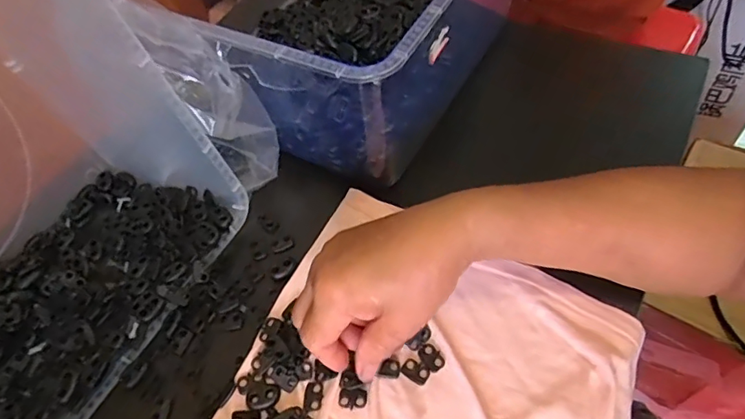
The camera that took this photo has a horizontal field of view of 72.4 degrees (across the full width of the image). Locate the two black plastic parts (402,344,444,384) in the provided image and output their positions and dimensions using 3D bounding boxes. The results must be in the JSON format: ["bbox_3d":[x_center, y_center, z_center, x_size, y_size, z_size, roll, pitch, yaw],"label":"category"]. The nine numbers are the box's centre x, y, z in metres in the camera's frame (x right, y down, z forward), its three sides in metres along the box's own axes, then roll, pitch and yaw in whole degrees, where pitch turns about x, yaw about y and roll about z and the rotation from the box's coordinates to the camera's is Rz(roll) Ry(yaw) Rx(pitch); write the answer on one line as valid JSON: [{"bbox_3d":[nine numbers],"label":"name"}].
[{"bbox_3d":[0.033,0.101,0.333,0.027,0.004,0.018,-37,58,-17],"label":"two black plastic parts"}]

